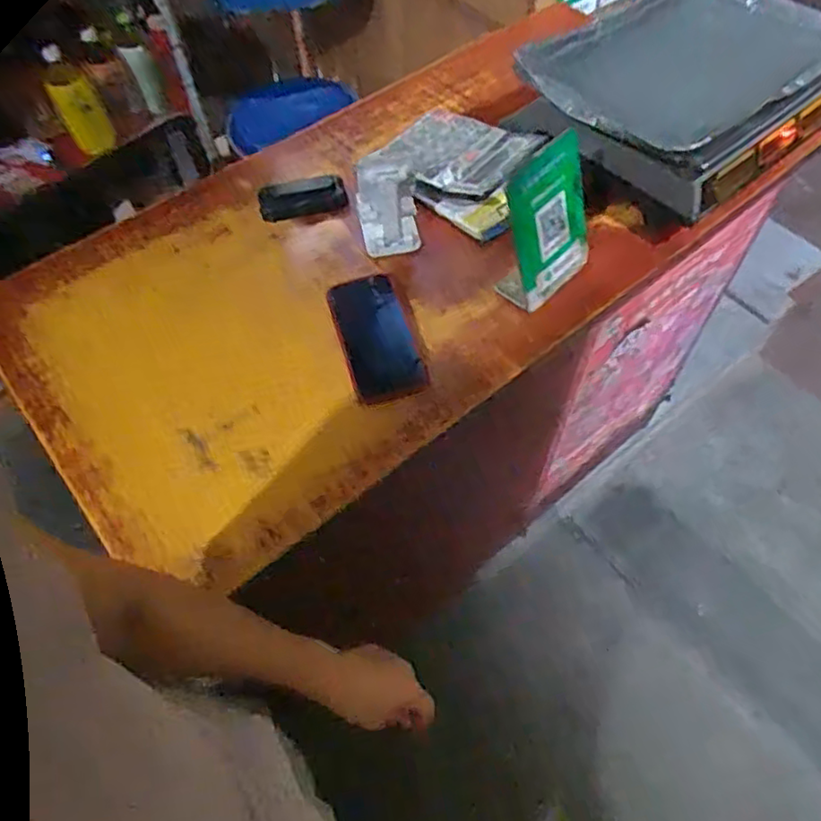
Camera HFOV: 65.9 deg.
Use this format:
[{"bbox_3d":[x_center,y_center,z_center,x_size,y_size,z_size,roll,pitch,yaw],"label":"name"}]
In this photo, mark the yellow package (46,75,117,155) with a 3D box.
[{"bbox_3d":[-0.702,-0.633,1.371,0.118,0.145,0.031,-3,44,17],"label":"yellow package"}]

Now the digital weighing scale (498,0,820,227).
[{"bbox_3d":[0.335,-0.391,0.769,0.363,0.116,0.268,-34,63,-17],"label":"digital weighing scale"}]

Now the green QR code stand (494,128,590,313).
[{"bbox_3d":[0.149,-0.197,0.676,0.063,0.142,0.103,40,67,23],"label":"green QR code stand"}]

